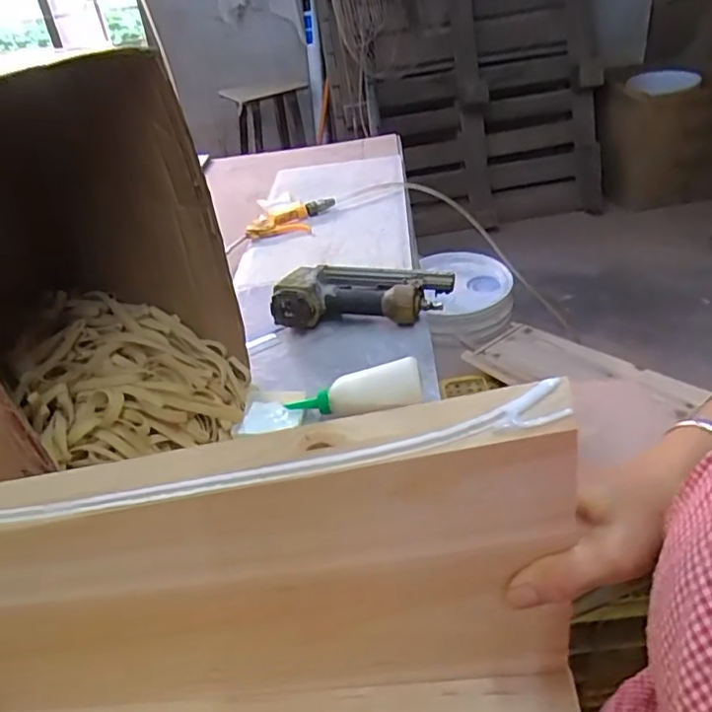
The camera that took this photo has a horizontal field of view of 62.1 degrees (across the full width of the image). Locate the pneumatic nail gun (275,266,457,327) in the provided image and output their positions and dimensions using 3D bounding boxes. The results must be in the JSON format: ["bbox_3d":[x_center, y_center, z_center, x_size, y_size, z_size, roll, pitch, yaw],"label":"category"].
[{"bbox_3d":[0.013,-0.097,0.854,0.252,0.066,0.132,-5,35,4],"label":"pneumatic nail gun"}]

